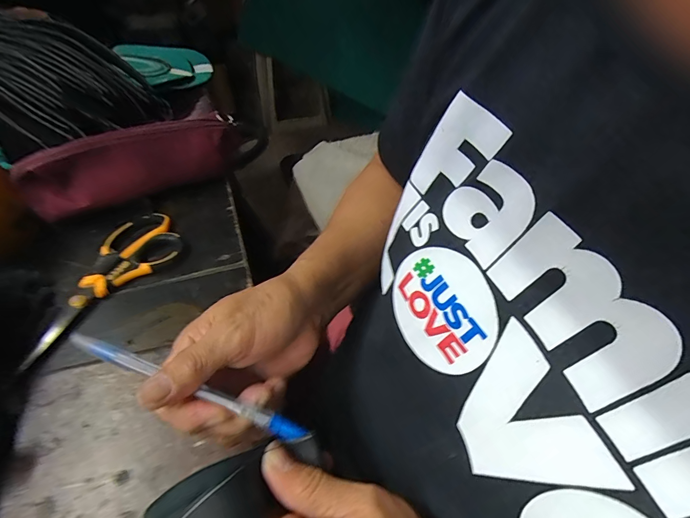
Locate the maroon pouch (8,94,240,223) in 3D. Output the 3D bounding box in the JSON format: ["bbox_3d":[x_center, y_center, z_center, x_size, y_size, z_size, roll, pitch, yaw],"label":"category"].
[{"bbox_3d":[-0.223,-0.103,0.419,0.217,0.089,0.036,-27,55,-22],"label":"maroon pouch"}]

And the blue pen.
[{"bbox_3d":[-0.091,0.071,0.216,0.146,0.007,0.009,20,49,6],"label":"blue pen"}]

